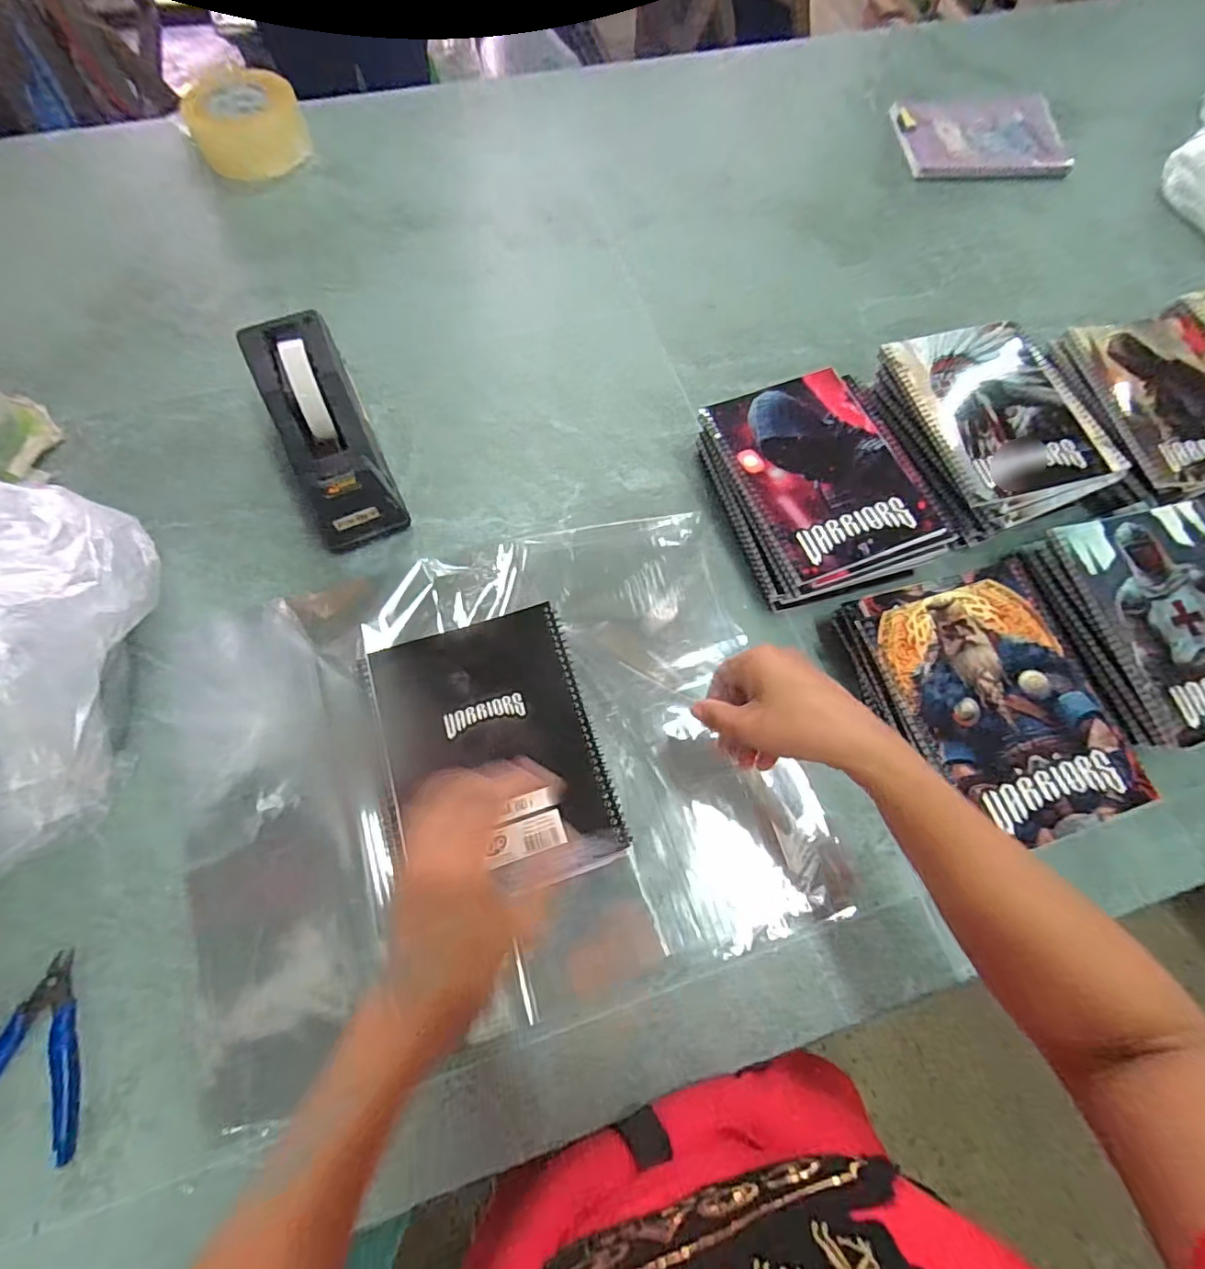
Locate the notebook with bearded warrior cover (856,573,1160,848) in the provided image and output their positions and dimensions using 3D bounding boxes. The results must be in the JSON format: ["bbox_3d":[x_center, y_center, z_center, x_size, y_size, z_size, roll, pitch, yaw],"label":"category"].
[{"bbox_3d":[0.309,0.054,0.444,0.144,0.019,0.193,-15,71,-9],"label":"notebook with bearded warrior cover"}]

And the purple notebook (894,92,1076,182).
[{"bbox_3d":[0.511,-0.678,0.772,0.209,0.015,0.165,-3,69,4],"label":"purple notebook"}]

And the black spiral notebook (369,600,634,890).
[{"bbox_3d":[-0.080,0.083,0.417,0.149,0.013,0.193,-16,70,-9],"label":"black spiral notebook"}]

